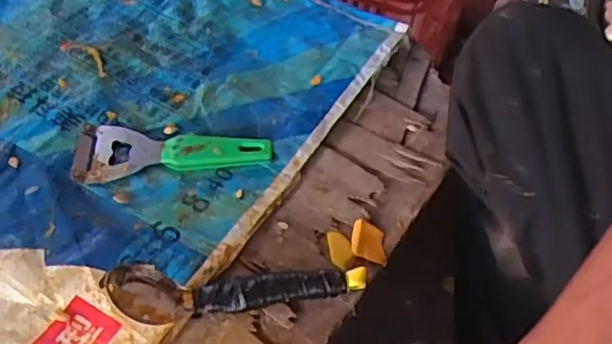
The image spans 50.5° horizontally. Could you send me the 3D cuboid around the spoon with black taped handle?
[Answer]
[{"bbox_3d":[-0.048,0.072,0.422,0.156,0.035,0.043,-5,53,-9],"label":"spoon with black taped handle"}]

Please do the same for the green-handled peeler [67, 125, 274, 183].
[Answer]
[{"bbox_3d":[-0.103,-0.019,0.505,0.148,0.012,0.054,0,52,-6],"label":"green-handled peeler"}]

